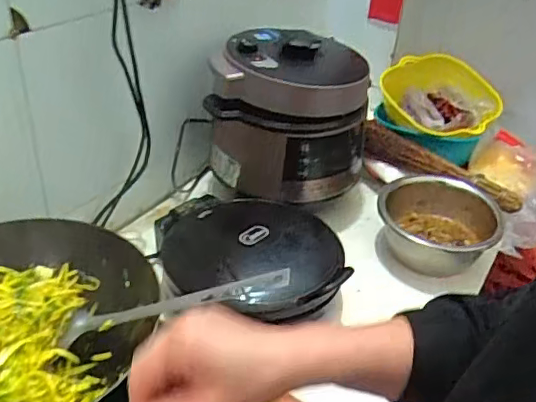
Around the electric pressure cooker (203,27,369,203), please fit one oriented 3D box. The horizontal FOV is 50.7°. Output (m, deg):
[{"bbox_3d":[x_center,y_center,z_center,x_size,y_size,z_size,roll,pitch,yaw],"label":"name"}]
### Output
[{"bbox_3d":[0.038,-0.157,1.061,0.284,0.266,0.252,4,34,-1],"label":"electric pressure cooker"}]

